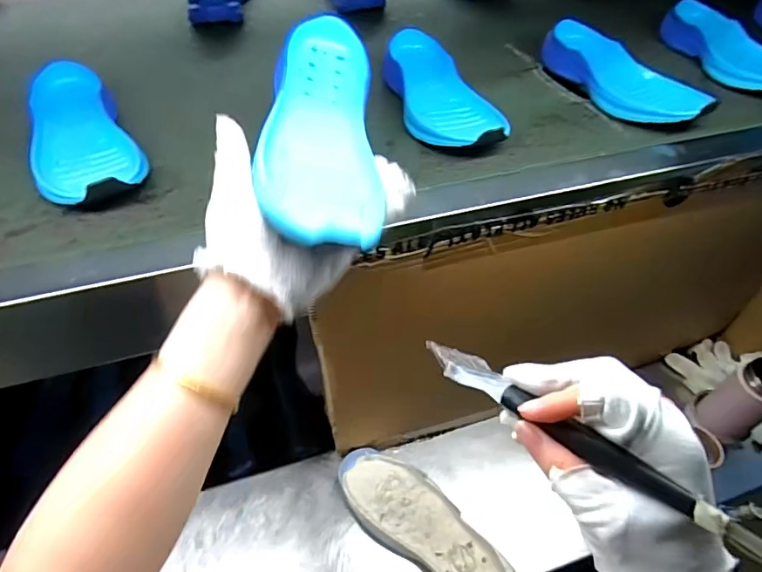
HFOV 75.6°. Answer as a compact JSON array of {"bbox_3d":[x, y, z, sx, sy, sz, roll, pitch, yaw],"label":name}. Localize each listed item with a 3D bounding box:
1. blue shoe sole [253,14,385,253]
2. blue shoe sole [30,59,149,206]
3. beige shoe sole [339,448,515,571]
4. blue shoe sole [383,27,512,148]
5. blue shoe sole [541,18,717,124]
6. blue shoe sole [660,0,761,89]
[{"bbox_3d":[-0.044,-0.118,0.365,0.080,0.032,0.233,-1,59,-1],"label":"blue shoe sole"},{"bbox_3d":[-0.283,-0.141,0.460,0.086,0.059,0.209,-24,50,-22],"label":"blue shoe sole"},{"bbox_3d":[0.061,0.315,0.626,0.284,0.039,0.098,32,54,28],"label":"beige shoe sole"},{"bbox_3d":[0.062,-0.209,0.532,0.083,0.057,0.204,-12,47,-11],"label":"blue shoe sole"},{"bbox_3d":[0.276,-0.246,0.574,0.074,0.050,0.215,-14,47,-13],"label":"blue shoe sole"},{"bbox_3d":[0.439,-0.303,0.625,0.080,0.044,0.212,-7,46,-6],"label":"blue shoe sole"}]

